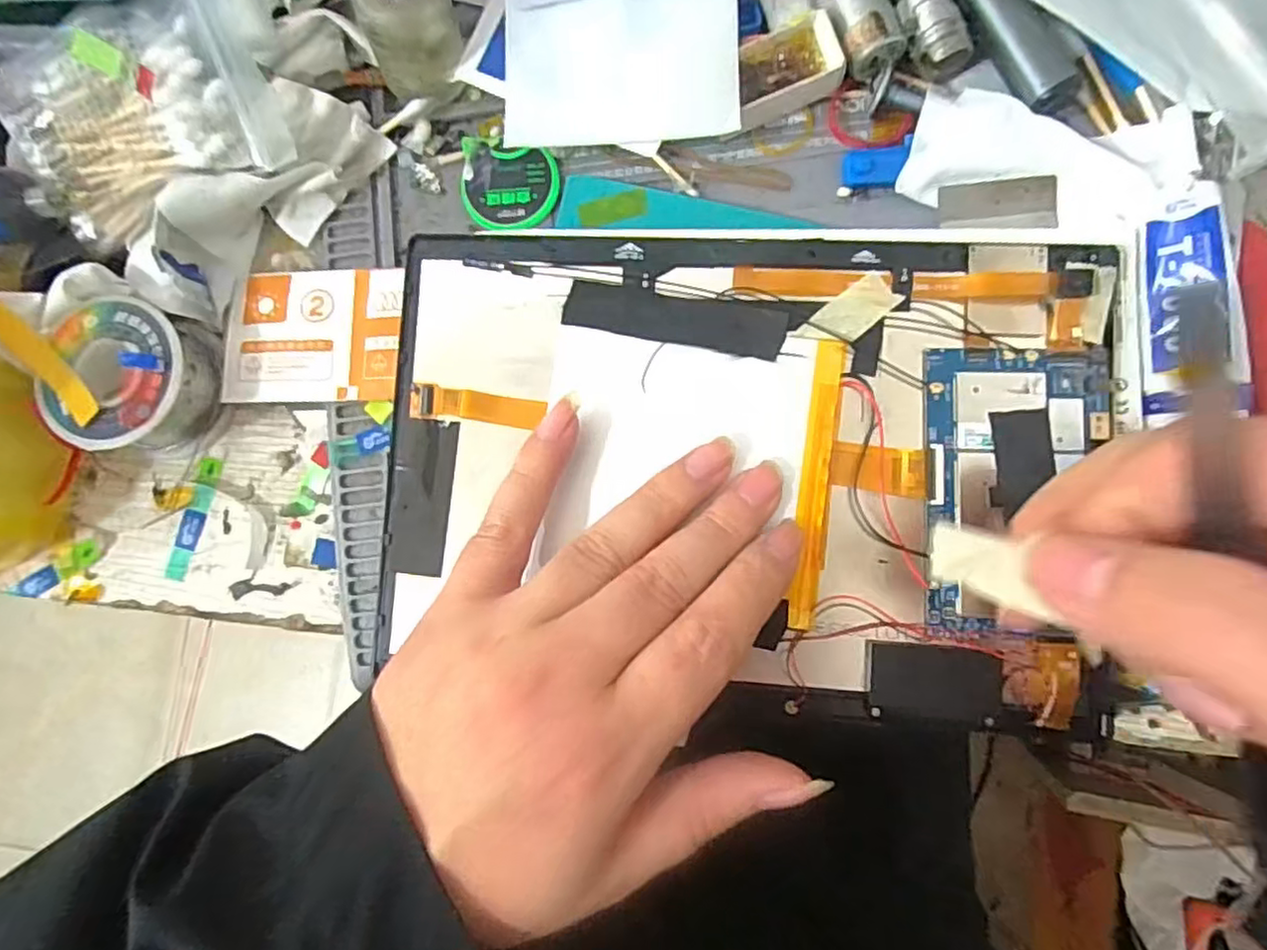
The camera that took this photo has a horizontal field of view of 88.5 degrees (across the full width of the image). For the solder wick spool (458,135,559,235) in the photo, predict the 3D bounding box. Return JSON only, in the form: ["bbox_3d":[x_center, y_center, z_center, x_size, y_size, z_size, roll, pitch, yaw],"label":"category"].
[{"bbox_3d":[-0.047,-0.110,0.246,0.037,0.004,0.034,0,83,4],"label":"solder wick spool"}]

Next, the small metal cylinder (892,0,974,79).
[{"bbox_3d":[0.103,-0.159,0.227,0.019,0.015,0.038,-30,98,1],"label":"small metal cylinder"}]

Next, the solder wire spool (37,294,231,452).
[{"bbox_3d":[-0.182,-0.035,0.239,0.048,0.034,0.053,21,85,6],"label":"solder wire spool"}]

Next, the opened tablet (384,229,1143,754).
[{"bbox_3d":[0.032,-0.005,0.217,0.232,0.010,0.152,4,84,5],"label":"opened tablet"}]

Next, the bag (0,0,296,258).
[{"bbox_3d":[-0.178,-0.129,0.239,0.099,0.041,0.072,-21,82,2],"label":"bag"}]

